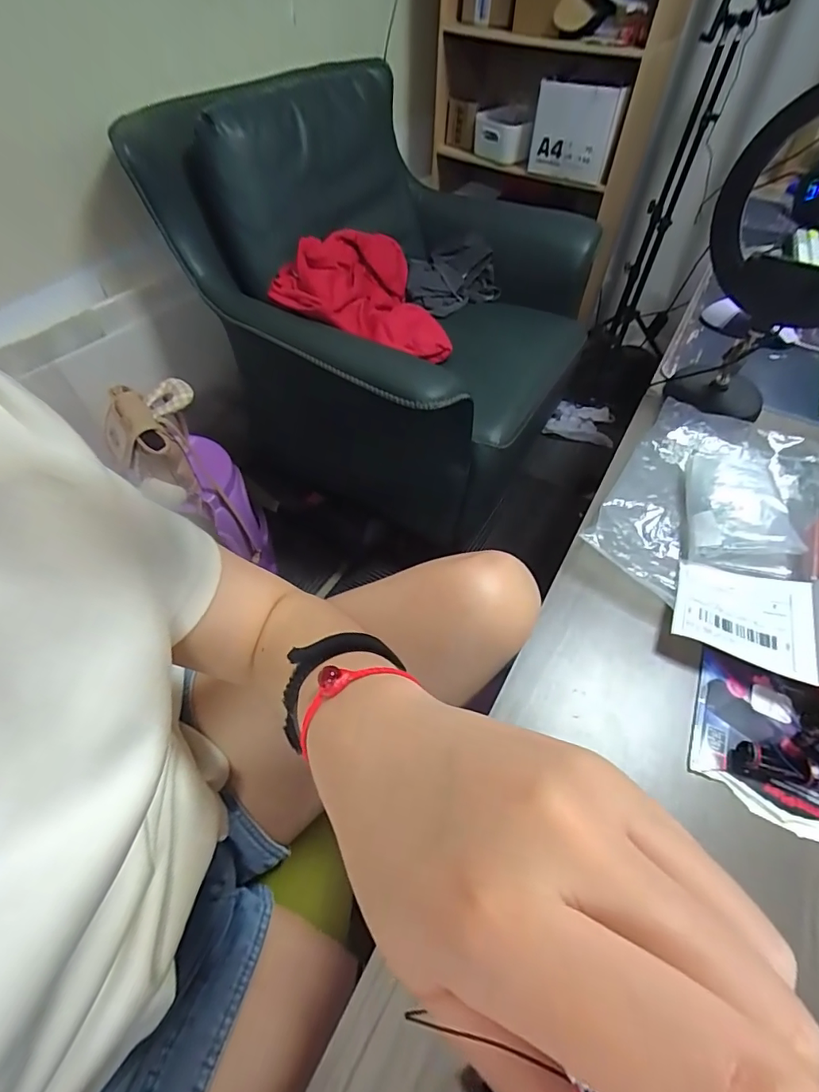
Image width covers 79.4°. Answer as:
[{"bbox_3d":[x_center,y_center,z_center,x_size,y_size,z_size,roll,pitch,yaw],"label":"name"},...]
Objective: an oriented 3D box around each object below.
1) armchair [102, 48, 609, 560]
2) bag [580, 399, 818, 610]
[{"bbox_3d":[0.023,-0.628,1.232,0.791,0.680,0.924,29,57,19],"label":"armchair"},{"bbox_3d":[0.296,-0.044,0.471,0.175,0.029,0.269,30,58,20],"label":"bag"}]

